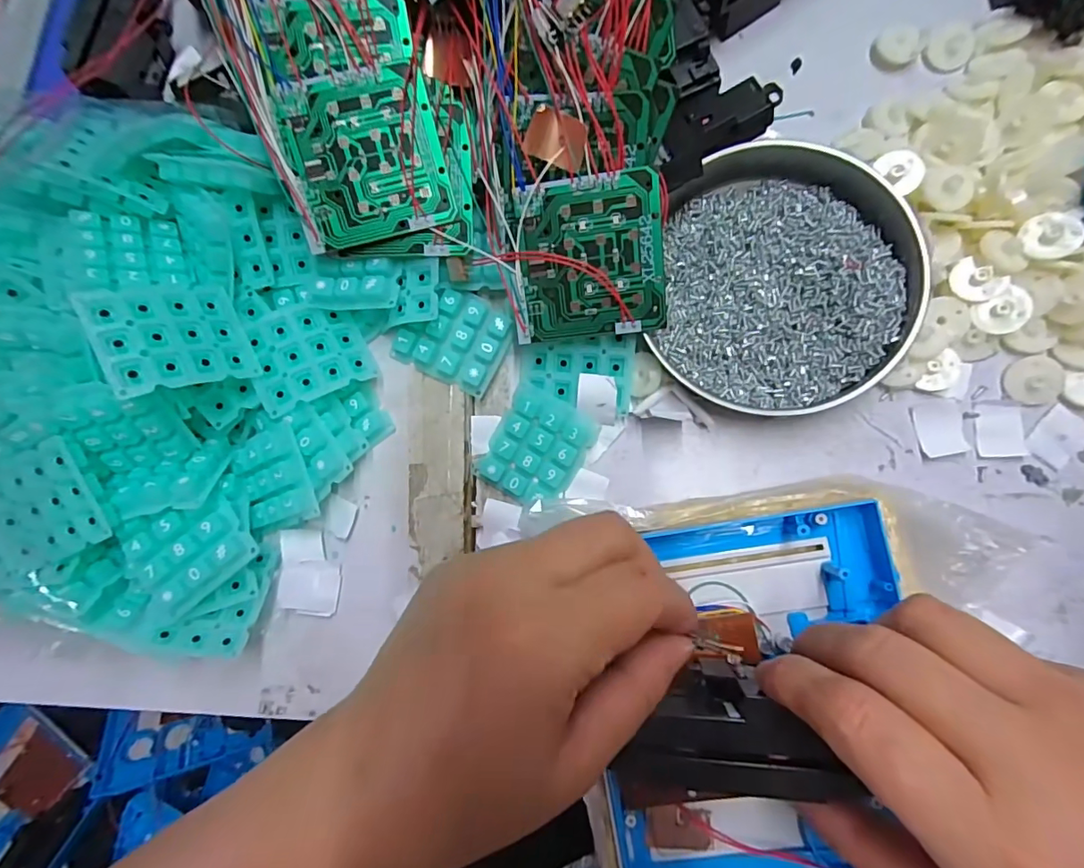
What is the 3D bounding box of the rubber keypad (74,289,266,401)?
[{"bbox_3d":[-0.170,-0.045,0.235,0.005,0.058,0.050,-29,84,44],"label":"rubber keypad"}]

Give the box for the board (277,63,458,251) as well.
[{"bbox_3d":[-0.083,-0.130,0.241,0.071,0.004,0.070,-14,103,-3],"label":"board"}]

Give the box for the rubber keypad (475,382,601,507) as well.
[{"bbox_3d":[-0.002,0.008,0.268,0.048,0.010,0.057,31,89,10],"label":"rubber keypad"}]

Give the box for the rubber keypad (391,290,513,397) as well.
[{"bbox_3d":[-0.048,-0.053,0.271,0.055,0.008,0.047,26,88,9],"label":"rubber keypad"}]

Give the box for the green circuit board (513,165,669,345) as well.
[{"bbox_3d":[0.023,-0.083,0.242,0.070,0.004,0.071,-5,107,10],"label":"green circuit board"}]

